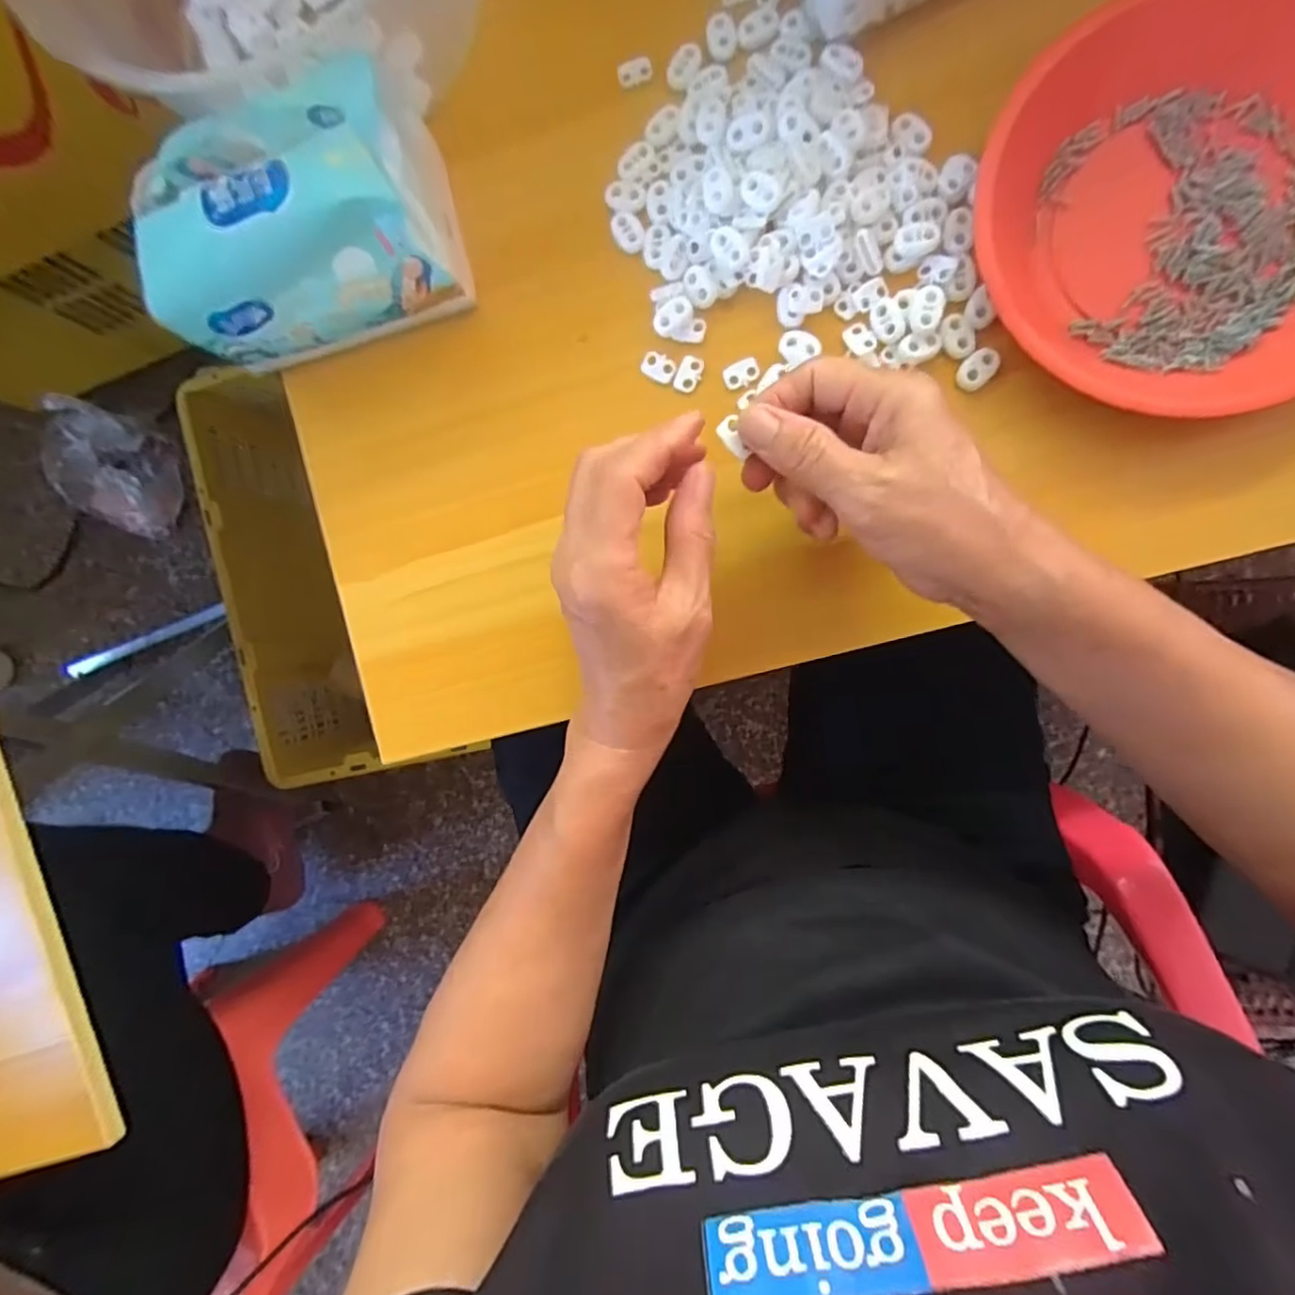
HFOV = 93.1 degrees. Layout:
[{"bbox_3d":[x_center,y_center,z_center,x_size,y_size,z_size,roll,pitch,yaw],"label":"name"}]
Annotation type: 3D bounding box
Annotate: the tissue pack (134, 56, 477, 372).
[{"bbox_3d":[-0.176,-0.210,0.312,0.144,0.093,0.084,-16,90,7],"label":"tissue pack"}]

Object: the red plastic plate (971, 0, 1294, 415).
[{"bbox_3d":[0.257,-0.202,0.286,0.184,0.032,0.178,-12,90,7],"label":"red plastic plate"}]

